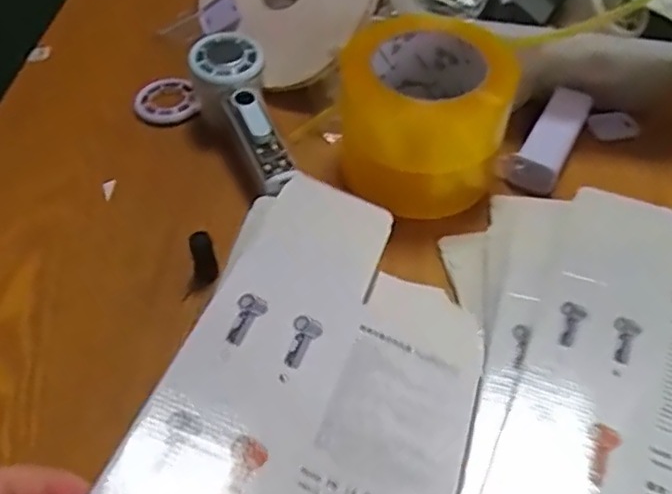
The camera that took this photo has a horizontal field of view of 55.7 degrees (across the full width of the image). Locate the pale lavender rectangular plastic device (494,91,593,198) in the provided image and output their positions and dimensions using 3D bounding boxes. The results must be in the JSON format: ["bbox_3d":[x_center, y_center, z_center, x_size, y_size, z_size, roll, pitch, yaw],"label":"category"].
[{"bbox_3d":[0.166,-0.085,0.495,0.040,0.027,0.100,27,55,20],"label":"pale lavender rectangular plastic device"}]

